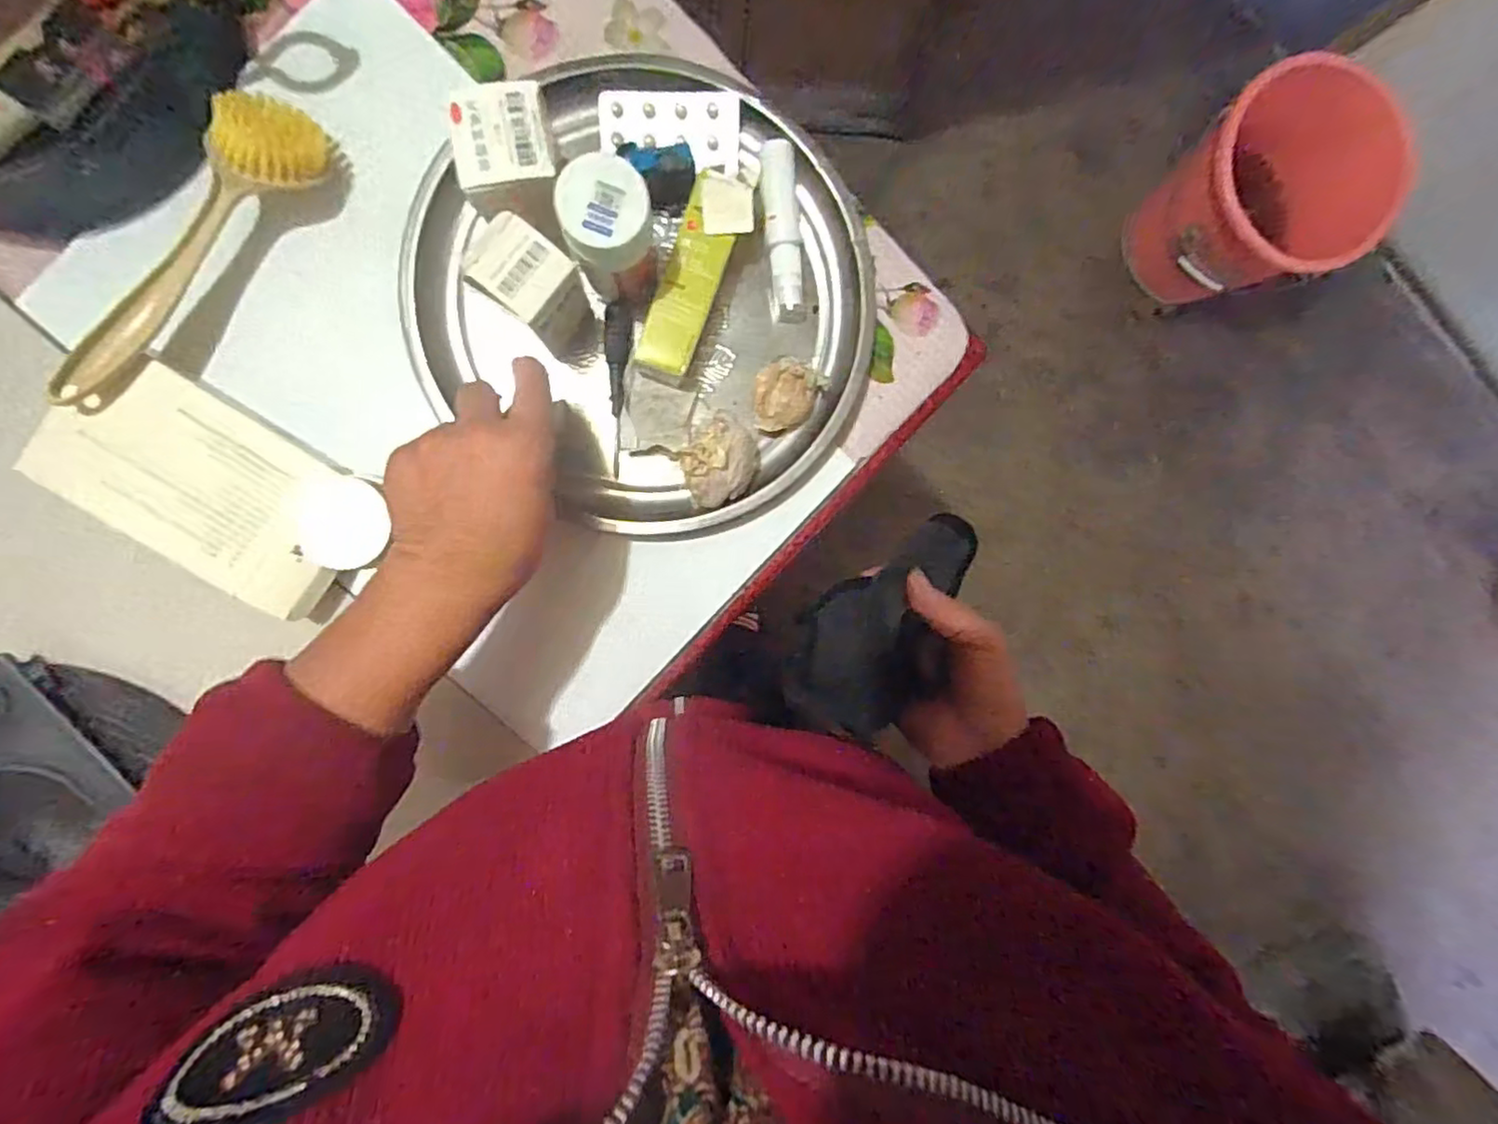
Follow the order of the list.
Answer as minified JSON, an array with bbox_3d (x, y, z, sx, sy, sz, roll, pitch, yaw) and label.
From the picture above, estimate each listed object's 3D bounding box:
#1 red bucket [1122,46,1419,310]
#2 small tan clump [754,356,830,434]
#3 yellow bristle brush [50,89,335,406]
[{"bbox_3d":[0.864,-0.610,1.111,0.347,0.272,0.289,-17,95,-4],"label":"red bucket"},{"bbox_3d":[0.023,-0.109,0.430,0.039,0.022,0.048,37,90,-7],"label":"small tan clump"},{"bbox_3d":[-0.333,-0.185,0.388,0.051,0.040,0.214,40,89,-7],"label":"yellow bristle brush"}]

